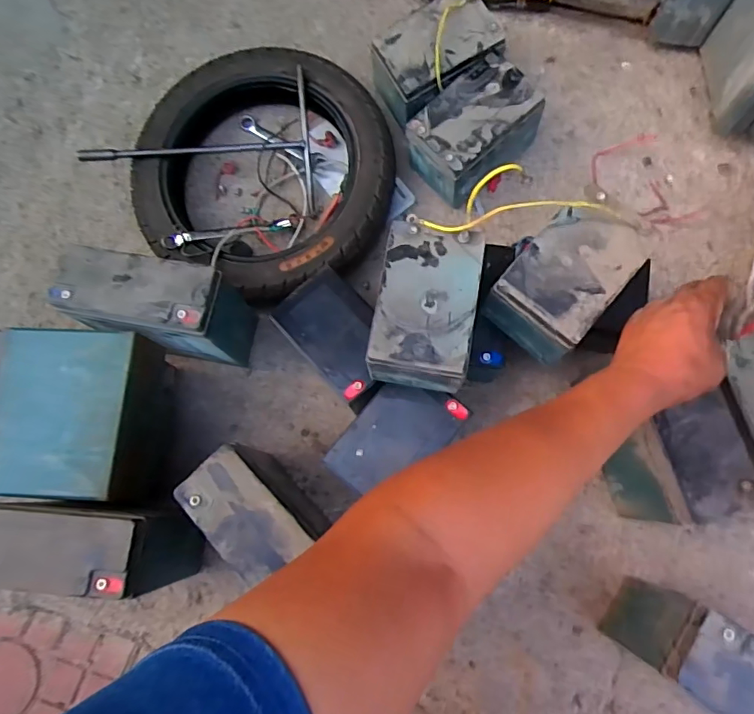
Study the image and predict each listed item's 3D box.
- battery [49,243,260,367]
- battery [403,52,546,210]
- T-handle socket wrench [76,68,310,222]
[{"bbox_3d":[-0.258,-0.050,0.617,0.180,0.167,0.087,6,73,4],"label":"battery"},{"bbox_3d":[0.123,-0.290,0.664,0.147,0.109,0.108,-42,76,-10],"label":"battery"},{"bbox_3d":[-0.248,-0.292,0.700,0.309,0.069,0.174,-2,73,1],"label":"T-handle socket wrench"}]

